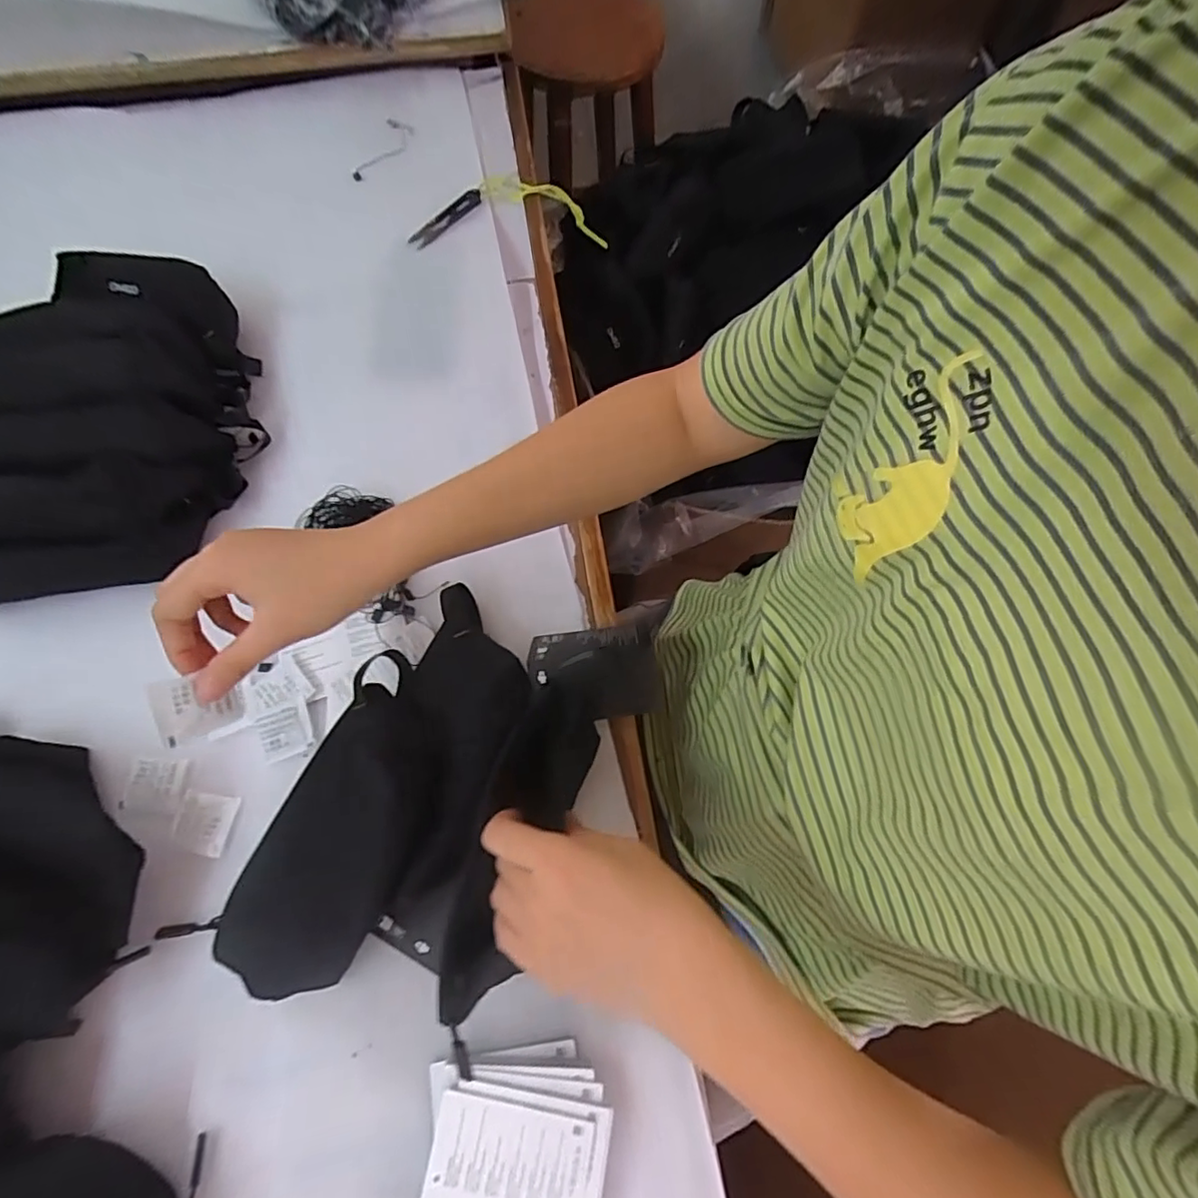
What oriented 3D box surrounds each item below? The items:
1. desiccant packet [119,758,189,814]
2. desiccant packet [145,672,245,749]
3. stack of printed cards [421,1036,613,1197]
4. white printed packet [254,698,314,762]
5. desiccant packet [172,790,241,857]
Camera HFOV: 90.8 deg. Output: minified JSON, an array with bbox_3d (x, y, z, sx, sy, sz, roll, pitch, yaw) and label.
[{"bbox_3d":[-0.318,0.133,0.421,0.045,0.004,0.036,3,69,0],"label":"desiccant packet"},{"bbox_3d":[-0.219,0.057,0.324,0.042,0.006,0.036,-19,110,-43],"label":"desiccant packet"},{"bbox_3d":[-0.049,0.332,0.339,0.104,0.022,0.123,2,69,0],"label":"stack of printed cards"},{"bbox_3d":[-0.230,0.097,0.432,0.035,0.006,0.035,-21,70,-8],"label":"white printed packet"},{"bbox_3d":[-0.277,0.157,0.414,0.038,0.004,0.039,9,69,3],"label":"desiccant packet"}]

